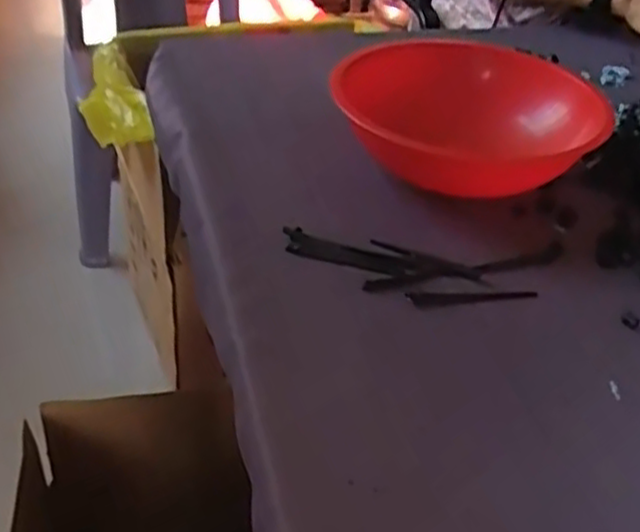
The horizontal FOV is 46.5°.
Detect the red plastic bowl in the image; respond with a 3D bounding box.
[{"bbox_3d":[0.134,-0.150,0.734,0.231,0.080,0.231,2,37,-6],"label":"red plastic bowl"}]

